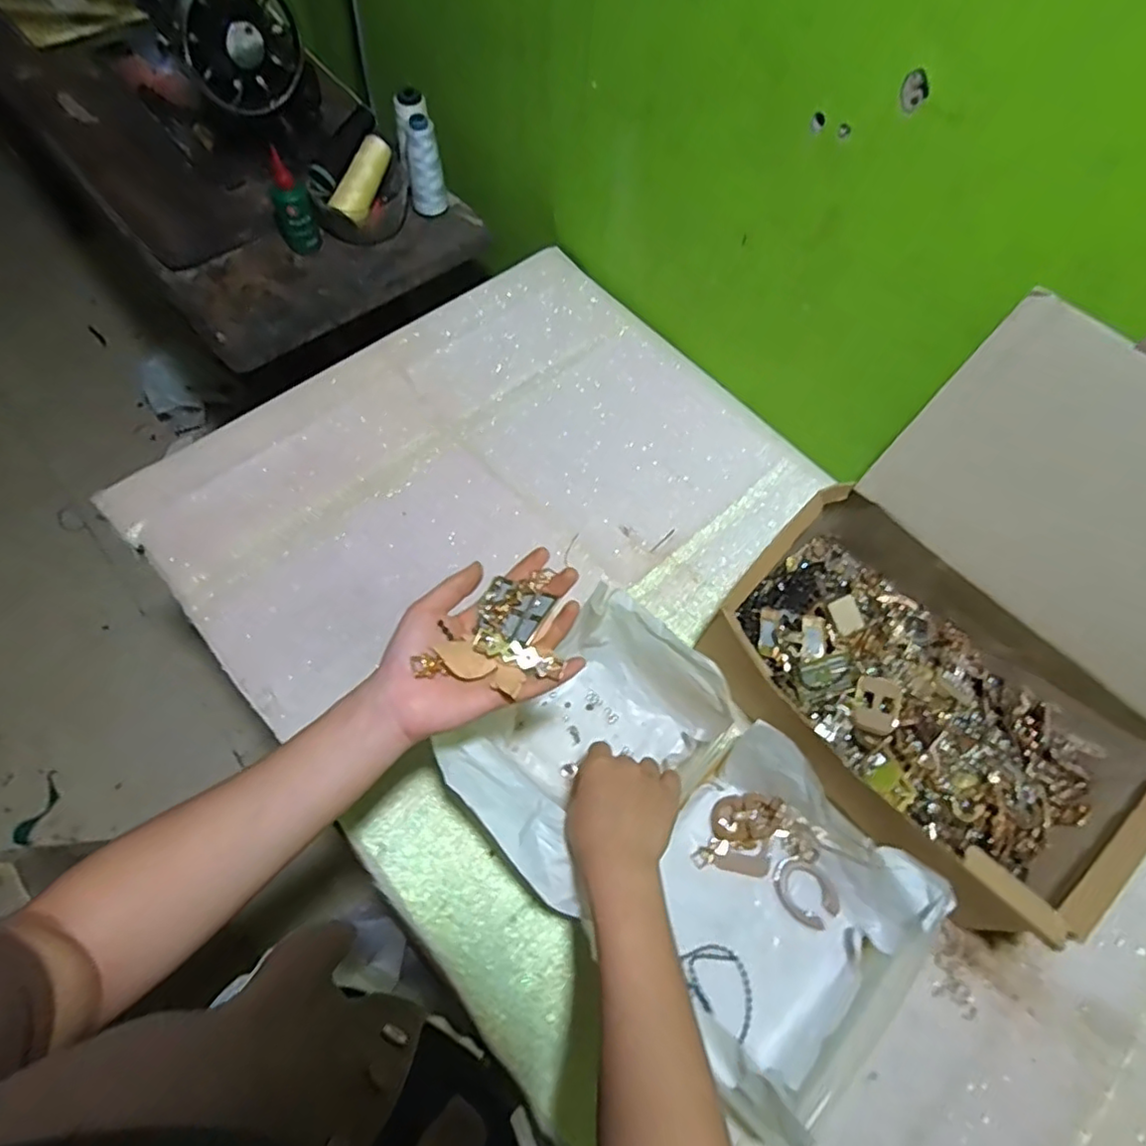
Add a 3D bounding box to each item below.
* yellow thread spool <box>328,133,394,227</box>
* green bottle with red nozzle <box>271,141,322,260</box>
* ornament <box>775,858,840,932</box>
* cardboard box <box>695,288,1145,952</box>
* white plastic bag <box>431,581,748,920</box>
[{"bbox_3d":[-0.264,-0.494,0.792,0.035,0.035,0.108,26,89,10],"label":"yellow thread spool"},{"bbox_3d":[-0.342,-0.445,0.769,0.047,0.107,0.029,-22,67,-12],"label":"green bottle with red nozzle"},{"bbox_3d":[0.193,0.263,0.517,0.042,0.006,0.052,-28,69,-13],"label":"ornament"},{"bbox_3d":[0.317,0.050,0.474,0.305,0.273,0.334,-39,72,-18],"label":"cardboard box"},{"bbox_3d":[0.018,0.140,0.510,0.151,0.106,0.203,41,71,16],"label":"white plastic bag"}]

